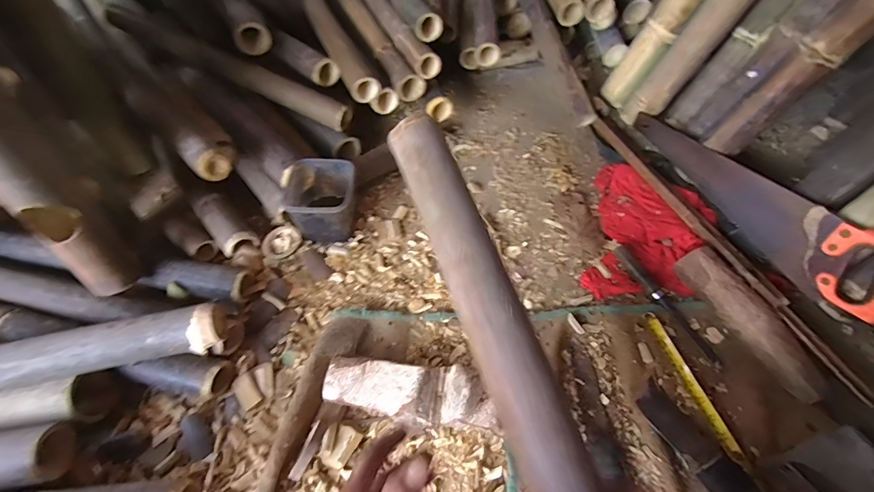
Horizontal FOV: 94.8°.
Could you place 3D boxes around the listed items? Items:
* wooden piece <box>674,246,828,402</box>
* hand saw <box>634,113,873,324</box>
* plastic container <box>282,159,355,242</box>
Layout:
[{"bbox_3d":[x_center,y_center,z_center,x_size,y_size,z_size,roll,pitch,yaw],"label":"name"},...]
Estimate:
[{"bbox_3d":[0.479,0.115,0.623,0.055,0.062,0.250,-23,58,-13],"label":"wooden piece"},{"bbox_3d":[0.541,-0.097,0.706,0.049,0.137,0.508,-21,58,-12],"label":"hand saw"},{"bbox_3d":[-0.211,-0.080,0.754,0.121,0.113,0.124,0,56,1],"label":"plastic container"}]

